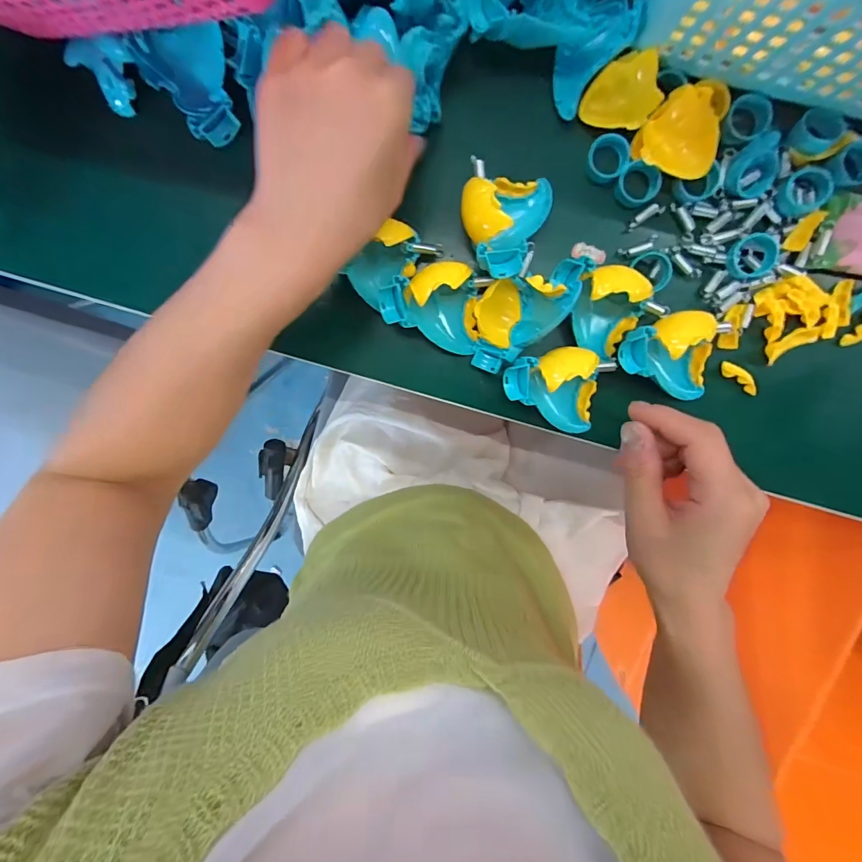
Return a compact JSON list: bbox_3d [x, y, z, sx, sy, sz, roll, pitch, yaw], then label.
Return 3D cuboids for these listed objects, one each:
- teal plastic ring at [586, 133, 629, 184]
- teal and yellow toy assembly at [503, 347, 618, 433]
[{"bbox_3d":[0.114,-0.177,0.265,0.025,0.017,0.023,0,99,3],"label":"teal plastic ring"},{"bbox_3d":[0.085,-0.032,0.269,0.068,0.037,0.051,24,99,-1],"label":"teal and yellow toy assembly"}]

